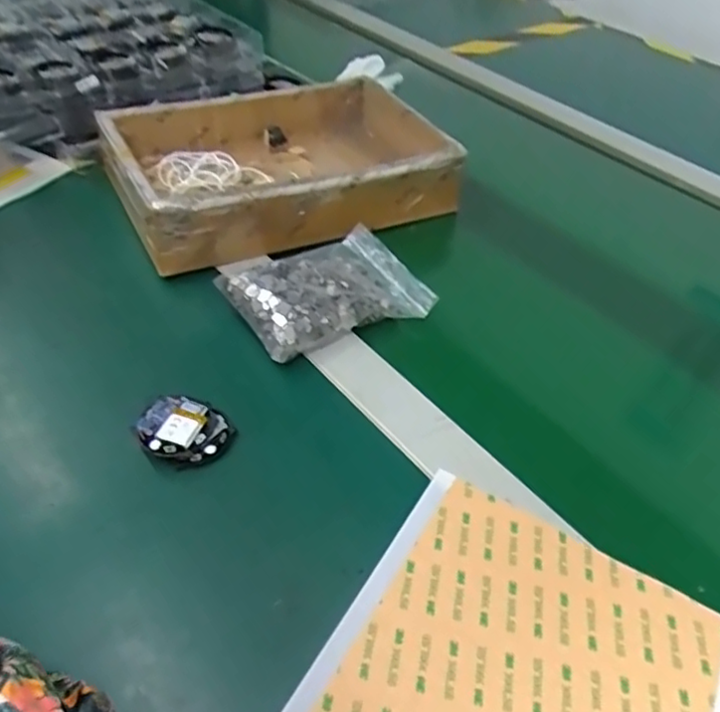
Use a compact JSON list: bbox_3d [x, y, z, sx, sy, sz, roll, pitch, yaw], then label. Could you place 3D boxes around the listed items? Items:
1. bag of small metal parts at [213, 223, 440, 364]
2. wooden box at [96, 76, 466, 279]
[{"bbox_3d":[-0.024,-0.051,0.466,0.138,0.035,0.096,-21,49,-23],"label":"bag of small metal parts"},{"bbox_3d":[-0.072,-0.176,0.578,0.275,0.063,0.203,-17,48,-20],"label":"wooden box"}]

